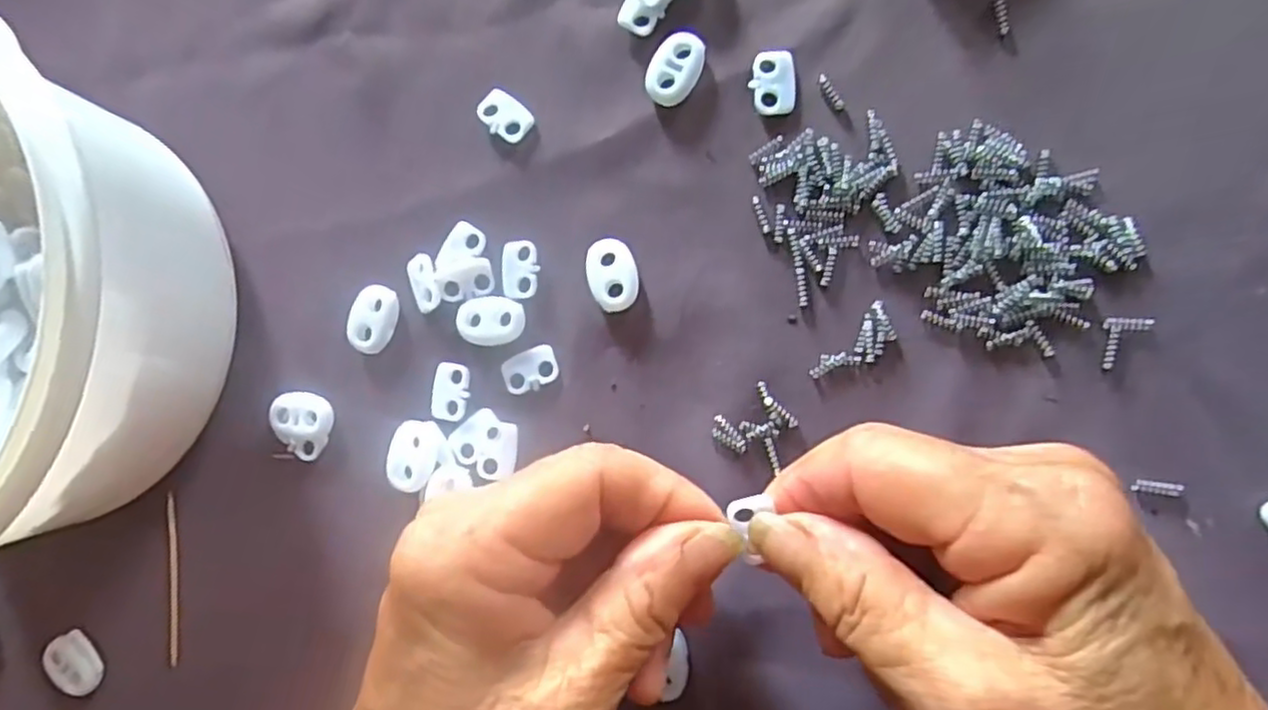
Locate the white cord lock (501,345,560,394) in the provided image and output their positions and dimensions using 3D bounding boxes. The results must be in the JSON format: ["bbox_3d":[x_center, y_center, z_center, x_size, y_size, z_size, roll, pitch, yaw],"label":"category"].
[{"bbox_3d":[-0.034,0.005,0.226,0.019,0.004,0.013,-20,84,8],"label":"white cord lock"}]

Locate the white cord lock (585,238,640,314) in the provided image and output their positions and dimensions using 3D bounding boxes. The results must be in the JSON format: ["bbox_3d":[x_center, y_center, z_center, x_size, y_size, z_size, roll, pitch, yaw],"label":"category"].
[{"bbox_3d":[-0.006,-0.025,0.222,0.015,0.005,0.023,-18,85,8],"label":"white cord lock"}]

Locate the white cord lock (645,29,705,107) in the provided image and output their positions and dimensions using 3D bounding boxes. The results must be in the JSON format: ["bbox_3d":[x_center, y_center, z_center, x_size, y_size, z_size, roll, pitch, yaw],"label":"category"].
[{"bbox_3d":[0.013,-0.089,0.221,0.015,0.006,0.023,28,92,10],"label":"white cord lock"}]

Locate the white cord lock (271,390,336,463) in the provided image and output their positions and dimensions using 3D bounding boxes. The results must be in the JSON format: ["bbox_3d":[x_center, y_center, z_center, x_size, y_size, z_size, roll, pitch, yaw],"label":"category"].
[{"bbox_3d":[-0.113,0.023,0.239,0.019,0.008,0.021,18,91,10],"label":"white cord lock"}]

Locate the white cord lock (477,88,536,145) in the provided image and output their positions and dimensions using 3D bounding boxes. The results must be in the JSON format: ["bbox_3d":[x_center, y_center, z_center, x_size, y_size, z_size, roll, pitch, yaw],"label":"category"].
[{"bbox_3d":[-0.042,-0.078,0.231,0.019,0.004,0.013,37,94,9],"label":"white cord lock"}]

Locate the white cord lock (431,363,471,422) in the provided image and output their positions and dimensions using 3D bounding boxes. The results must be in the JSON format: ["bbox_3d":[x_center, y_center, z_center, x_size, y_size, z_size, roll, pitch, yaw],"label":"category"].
[{"bbox_3d":[-0.060,0.012,0.231,0.012,0.004,0.019,11,89,10],"label":"white cord lock"}]

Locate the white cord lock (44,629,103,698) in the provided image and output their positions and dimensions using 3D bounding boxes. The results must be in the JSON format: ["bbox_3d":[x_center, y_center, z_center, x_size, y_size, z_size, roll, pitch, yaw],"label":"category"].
[{"bbox_3d":[-0.197,0.109,0.250,0.014,0.008,0.022,-36,82,6],"label":"white cord lock"}]

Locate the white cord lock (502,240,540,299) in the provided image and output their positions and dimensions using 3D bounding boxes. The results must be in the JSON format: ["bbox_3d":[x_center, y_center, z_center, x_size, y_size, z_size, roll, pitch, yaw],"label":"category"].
[{"bbox_3d":[-0.037,-0.028,0.228,0.012,0.004,0.019,0,88,9],"label":"white cord lock"}]

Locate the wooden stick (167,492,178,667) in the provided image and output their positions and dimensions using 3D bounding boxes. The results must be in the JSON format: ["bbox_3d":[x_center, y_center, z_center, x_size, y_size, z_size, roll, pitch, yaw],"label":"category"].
[{"bbox_3d":[-0.162,0.079,0.246,0.004,0.004,0.059,-1,87,9],"label":"wooden stick"}]

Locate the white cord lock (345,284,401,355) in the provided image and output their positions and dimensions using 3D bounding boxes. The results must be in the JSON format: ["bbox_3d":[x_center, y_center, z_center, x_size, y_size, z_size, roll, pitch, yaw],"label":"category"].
[{"bbox_3d":[-0.087,-0.012,0.236,0.014,0.005,0.022,15,90,10],"label":"white cord lock"}]

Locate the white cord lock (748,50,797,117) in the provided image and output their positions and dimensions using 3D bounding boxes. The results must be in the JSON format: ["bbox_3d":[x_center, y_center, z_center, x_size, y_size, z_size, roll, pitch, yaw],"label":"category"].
[{"bbox_3d":[0.042,-0.083,0.215,0.013,0.004,0.019,-2,87,9],"label":"white cord lock"}]

